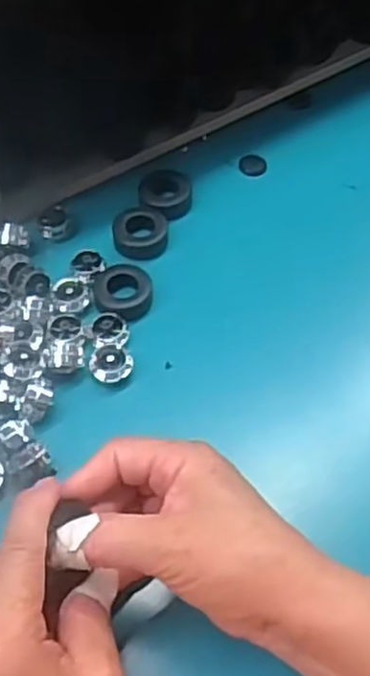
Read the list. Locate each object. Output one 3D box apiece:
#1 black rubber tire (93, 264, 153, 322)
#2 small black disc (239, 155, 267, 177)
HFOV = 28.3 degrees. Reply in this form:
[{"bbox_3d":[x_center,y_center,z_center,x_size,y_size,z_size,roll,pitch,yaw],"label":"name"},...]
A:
[{"bbox_3d":[-0.040,-0.027,0.476,0.037,0.015,0.041,0,56,-3],"label":"black rubber tire"},{"bbox_3d":[0.052,-0.132,0.558,0.021,0.006,0.017,8,56,2],"label":"small black disc"}]

